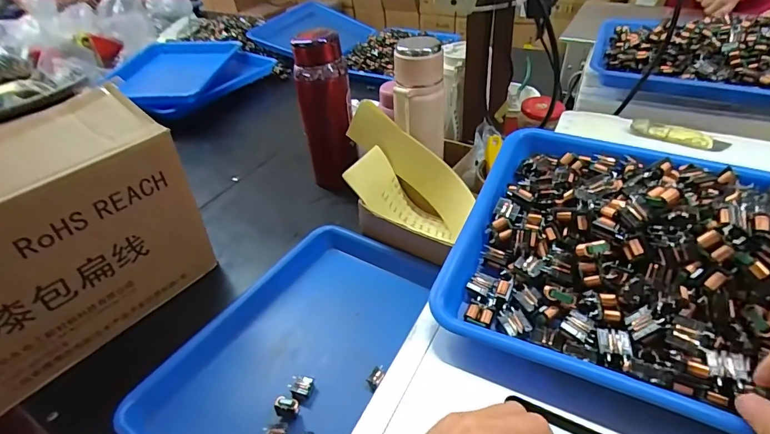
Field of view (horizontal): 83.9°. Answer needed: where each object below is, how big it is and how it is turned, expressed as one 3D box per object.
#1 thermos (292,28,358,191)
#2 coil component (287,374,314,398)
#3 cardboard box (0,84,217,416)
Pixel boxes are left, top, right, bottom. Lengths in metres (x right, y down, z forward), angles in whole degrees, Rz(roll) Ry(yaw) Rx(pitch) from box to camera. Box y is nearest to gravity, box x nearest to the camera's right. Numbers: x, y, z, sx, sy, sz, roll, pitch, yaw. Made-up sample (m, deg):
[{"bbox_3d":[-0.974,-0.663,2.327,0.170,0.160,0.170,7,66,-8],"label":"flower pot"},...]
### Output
[{"bbox_3d":[-0.090,-0.159,0.667,0.075,0.230,0.060,-14,41,-11],"label":"thermos"},{"bbox_3d":[-0.085,0.174,0.439,0.022,0.021,0.021,8,42,16],"label":"coil component"},{"bbox_3d":[-0.374,0.041,0.468,0.139,0.246,0.303,22,47,28],"label":"cardboard box"}]

